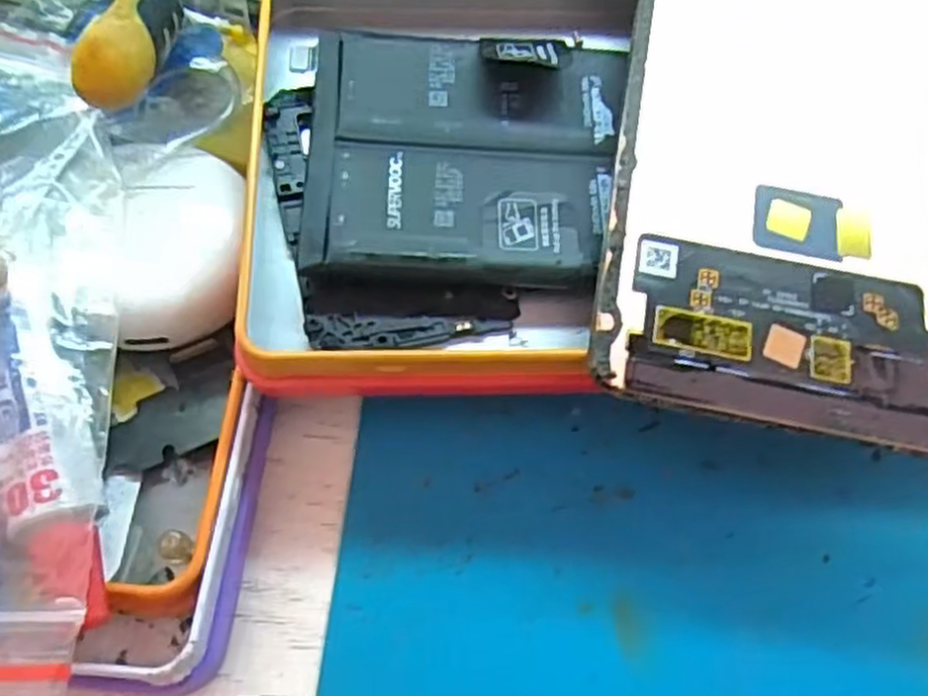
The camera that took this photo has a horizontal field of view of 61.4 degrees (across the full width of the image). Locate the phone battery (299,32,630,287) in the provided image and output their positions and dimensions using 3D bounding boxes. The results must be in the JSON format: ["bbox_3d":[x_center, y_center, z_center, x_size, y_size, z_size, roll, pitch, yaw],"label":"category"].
[{"bbox_3d":[0.001,-0.042,0.166,0.066,0.004,0.060,2,66,-5],"label":"phone battery"}]

